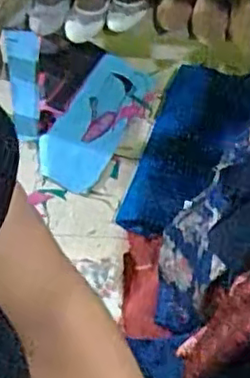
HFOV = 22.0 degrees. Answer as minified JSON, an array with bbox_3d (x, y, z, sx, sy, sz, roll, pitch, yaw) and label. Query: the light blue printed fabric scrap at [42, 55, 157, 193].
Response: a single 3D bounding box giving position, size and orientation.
[{"bbox_3d":[-0.072,-0.172,1.597,0.165,0.015,0.386,25,64,15],"label":"light blue printed fabric scrap"}]

